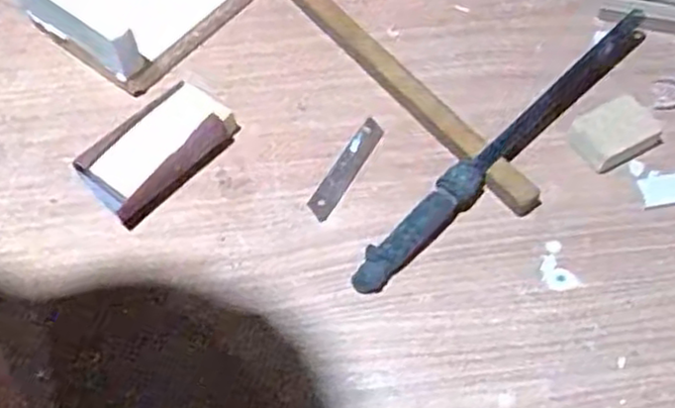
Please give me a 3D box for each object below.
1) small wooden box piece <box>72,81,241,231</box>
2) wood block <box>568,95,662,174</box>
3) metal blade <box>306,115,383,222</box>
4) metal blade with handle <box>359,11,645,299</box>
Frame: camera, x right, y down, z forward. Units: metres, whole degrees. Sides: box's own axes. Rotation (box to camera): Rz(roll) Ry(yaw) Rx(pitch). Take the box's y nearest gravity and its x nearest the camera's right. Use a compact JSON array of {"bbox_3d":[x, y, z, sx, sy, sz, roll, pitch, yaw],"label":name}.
[{"bbox_3d":[-0.130,-0.042,0.518,0.065,0.028,0.106,36,66,23],"label":"small wooden box piece"},{"bbox_3d":[0.193,-0.050,0.503,0.062,0.013,0.042,-25,60,-13],"label":"wood block"},{"bbox_3d":[0.006,-0.026,0.516,0.019,0.004,0.090,25,62,17],"label":"metal blade"},{"bbox_3d":[0.123,-0.045,0.509,0.307,0.018,0.022,-41,64,-20],"label":"metal blade with handle"}]

